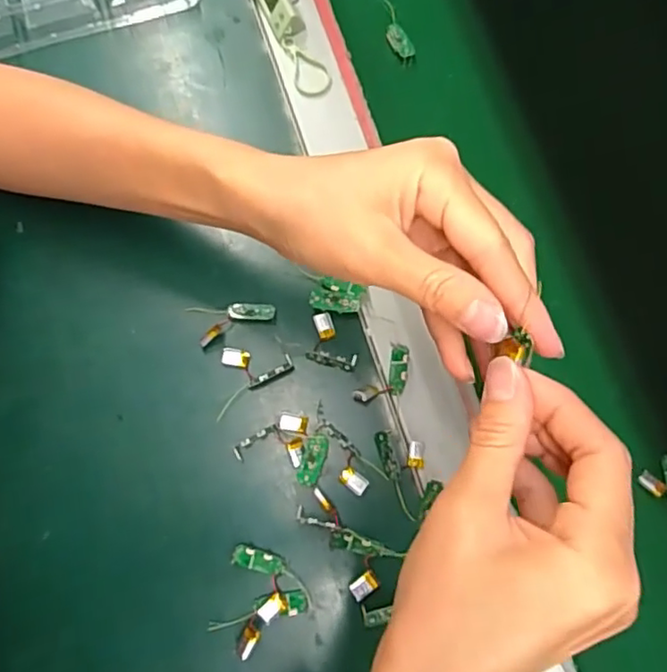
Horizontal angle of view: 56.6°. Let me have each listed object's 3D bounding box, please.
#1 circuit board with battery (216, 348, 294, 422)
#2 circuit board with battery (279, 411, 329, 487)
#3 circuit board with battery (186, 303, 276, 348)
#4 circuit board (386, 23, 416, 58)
[{"bbox_3d":[-0.044,0.027,0.357,0.042,0.005,0.040,-1,77,-1],"label":"circuit board with battery"},{"bbox_3d":[-0.015,0.062,0.349,0.022,0.008,0.042,-18,78,-5],"label":"circuit board with battery"},{"bbox_3d":[-0.059,-0.013,0.365,0.048,0.007,0.025,-19,78,-5],"label":"circuit board with battery"},{"bbox_3d":[0.046,-0.206,0.432,0.012,0.007,0.026,-28,79,-7],"label":"circuit board"}]

